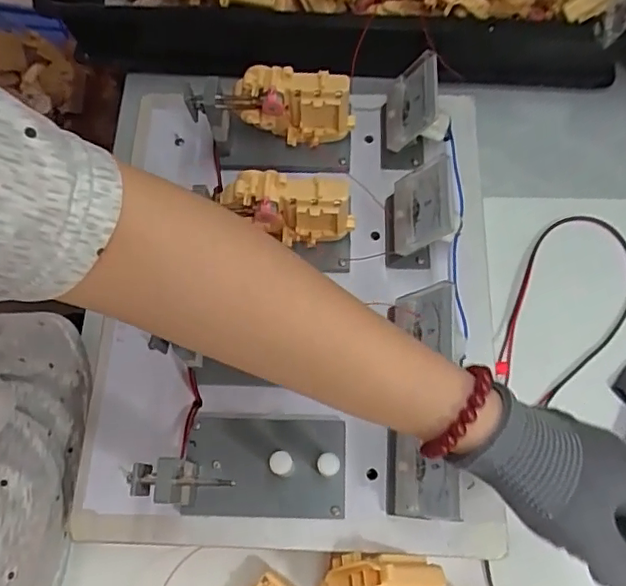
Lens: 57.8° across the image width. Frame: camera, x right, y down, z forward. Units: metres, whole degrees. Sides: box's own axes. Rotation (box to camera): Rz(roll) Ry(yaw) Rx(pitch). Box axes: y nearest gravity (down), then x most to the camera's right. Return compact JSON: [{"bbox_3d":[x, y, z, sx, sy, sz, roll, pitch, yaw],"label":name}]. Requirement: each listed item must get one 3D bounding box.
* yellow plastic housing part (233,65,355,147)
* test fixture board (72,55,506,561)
[{"bbox_3d":[-0.015,-0.156,0.482,0.093,0.067,0.027,7,70,4],"label":"yellow plastic housing part"},{"bbox_3d":[-0.017,-0.008,0.453,0.332,0.104,0.390,2,70,2],"label":"test fixture board"}]

